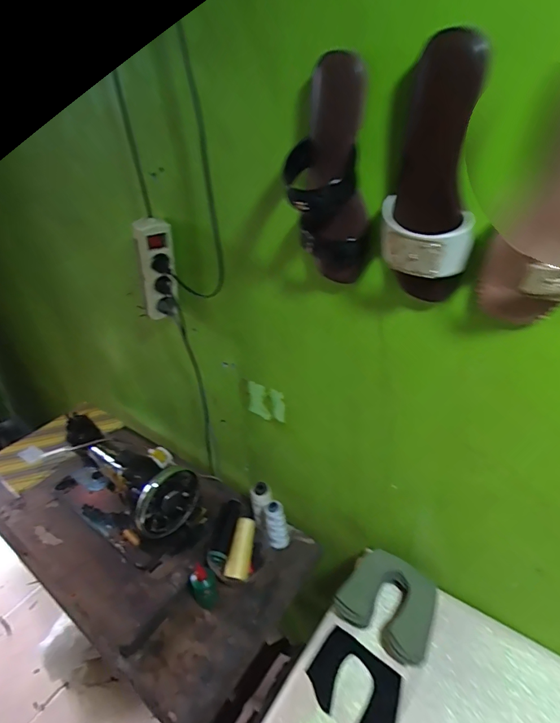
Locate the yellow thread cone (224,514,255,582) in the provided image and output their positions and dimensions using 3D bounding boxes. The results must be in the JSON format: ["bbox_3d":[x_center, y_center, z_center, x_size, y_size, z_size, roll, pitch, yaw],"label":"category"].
[{"bbox_3d":[-0.076,0.368,0.827,0.039,0.034,0.115,3,56,16],"label":"yellow thread cone"}]

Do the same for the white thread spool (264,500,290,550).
[{"bbox_3d":[-0.005,0.338,0.859,0.045,0.118,0.042,-9,33,-2],"label":"white thread spool"}]

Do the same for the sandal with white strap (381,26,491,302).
[{"bbox_3d":[0.144,-0.167,0.407,0.080,0.234,0.060,4,35,14],"label":"sandal with white strap"}]

